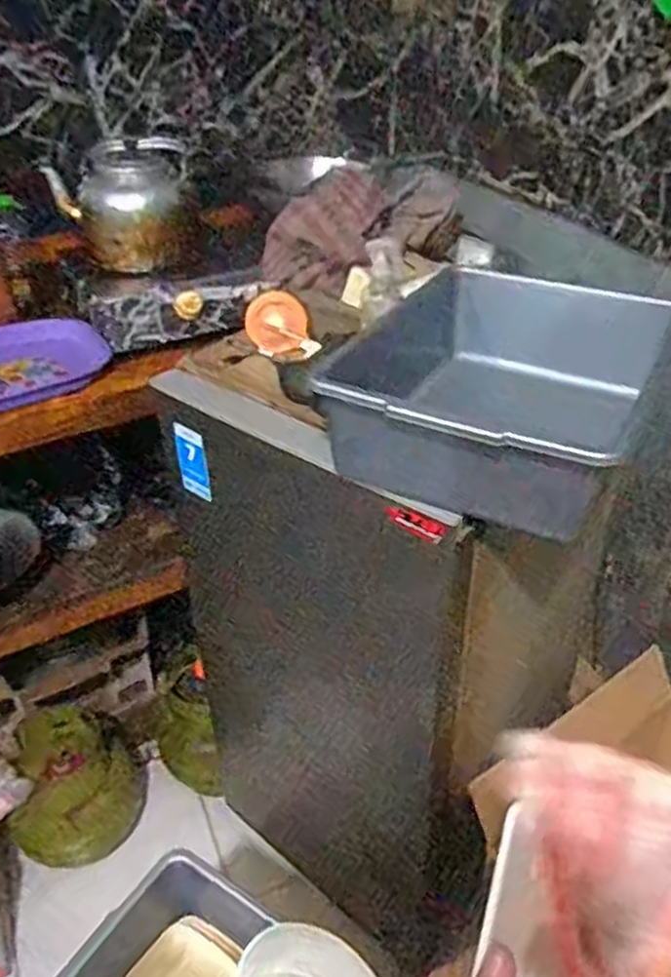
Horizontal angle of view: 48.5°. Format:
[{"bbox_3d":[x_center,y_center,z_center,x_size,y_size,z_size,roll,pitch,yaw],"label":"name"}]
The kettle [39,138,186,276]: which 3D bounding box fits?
[{"bbox_3d":[-0.421,-0.555,1.458,0.245,0.210,0.188,-10,36,-13],"label":"kettle"}]

